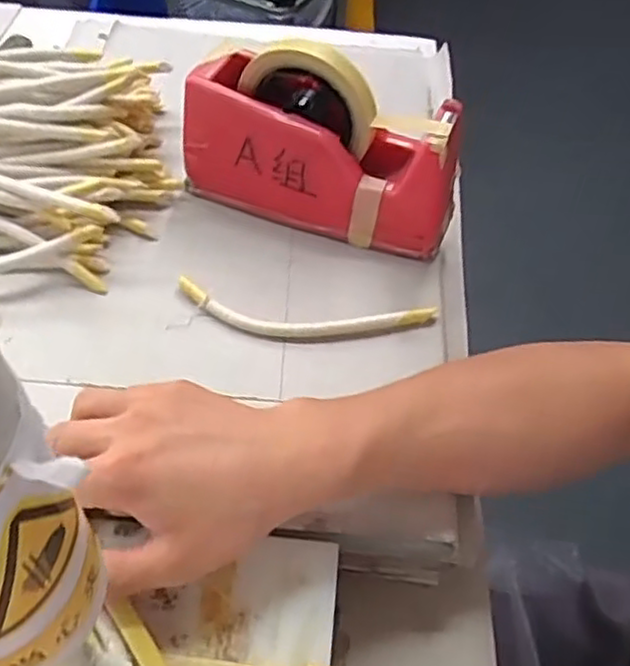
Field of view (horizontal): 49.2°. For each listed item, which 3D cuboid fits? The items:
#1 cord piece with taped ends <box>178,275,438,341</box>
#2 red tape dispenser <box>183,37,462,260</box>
[{"bbox_3d":[-0.006,-0.011,0.465,0.175,0.011,0.033,6,51,1],"label":"cord piece with taped ends"},{"bbox_3d":[0.006,-0.138,0.498,0.205,0.121,0.065,15,51,8],"label":"red tape dispenser"}]

